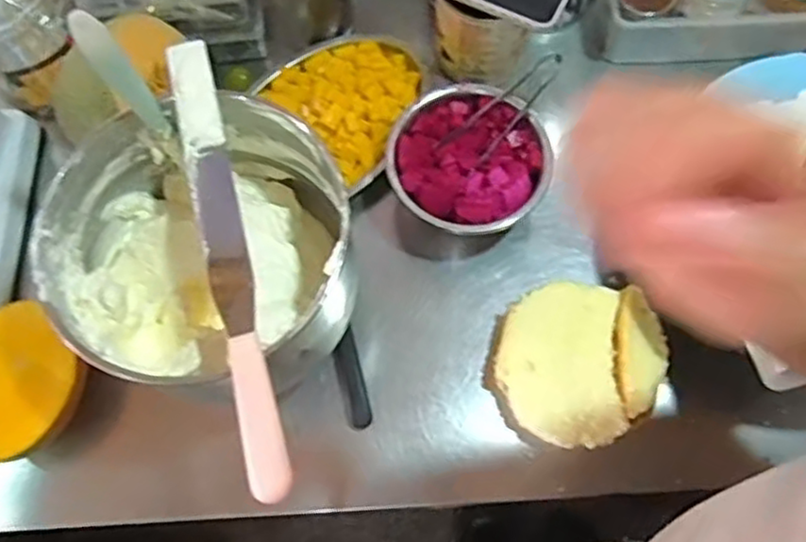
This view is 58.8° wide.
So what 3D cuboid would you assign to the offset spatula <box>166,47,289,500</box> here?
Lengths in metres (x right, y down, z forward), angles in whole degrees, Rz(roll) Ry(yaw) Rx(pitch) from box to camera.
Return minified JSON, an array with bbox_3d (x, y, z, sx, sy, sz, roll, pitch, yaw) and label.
[{"bbox_3d":[-0.126,-0.019,0.505,0.029,0.020,0.351,-14,70,-5],"label":"offset spatula"}]

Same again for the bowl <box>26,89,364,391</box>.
[{"bbox_3d":[-0.155,-0.006,0.611,0.228,0.193,0.212,0,70,0],"label":"bowl"}]

